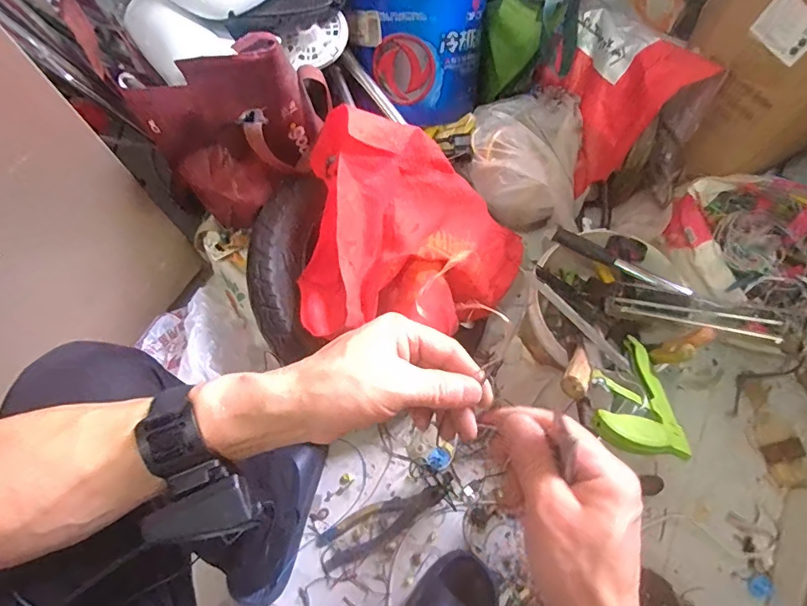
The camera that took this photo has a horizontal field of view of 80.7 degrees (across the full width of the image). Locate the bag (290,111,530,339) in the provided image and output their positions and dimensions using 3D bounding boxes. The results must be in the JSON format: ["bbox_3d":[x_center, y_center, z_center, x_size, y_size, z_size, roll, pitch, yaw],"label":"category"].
[{"bbox_3d":[0.020,-0.103,0.651,0.301,0.161,0.251,3,69,2],"label":"bag"}]

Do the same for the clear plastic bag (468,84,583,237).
[{"bbox_3d":[0.215,-0.254,0.849,0.197,0.121,0.237,-1,69,0],"label":"clear plastic bag"}]

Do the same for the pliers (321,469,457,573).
[{"bbox_3d":[-0.021,0.326,0.716,0.217,0.015,0.059,-22,71,-8],"label":"pliers"}]

